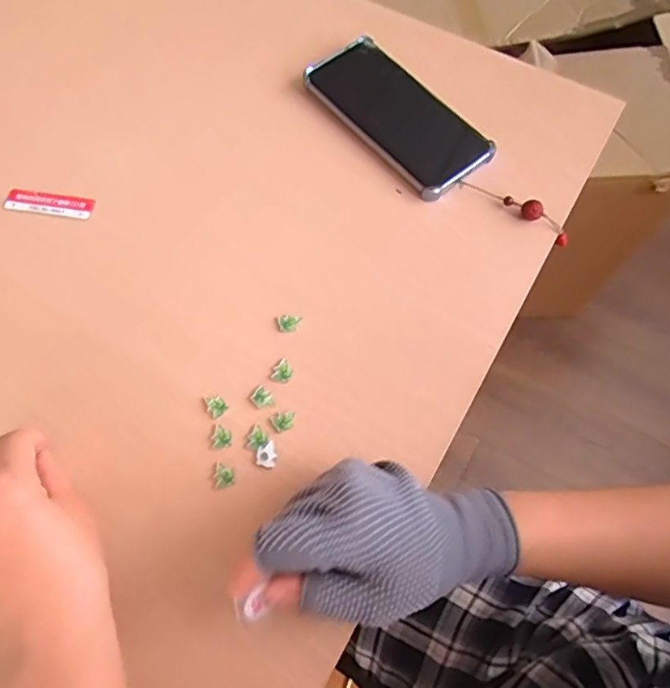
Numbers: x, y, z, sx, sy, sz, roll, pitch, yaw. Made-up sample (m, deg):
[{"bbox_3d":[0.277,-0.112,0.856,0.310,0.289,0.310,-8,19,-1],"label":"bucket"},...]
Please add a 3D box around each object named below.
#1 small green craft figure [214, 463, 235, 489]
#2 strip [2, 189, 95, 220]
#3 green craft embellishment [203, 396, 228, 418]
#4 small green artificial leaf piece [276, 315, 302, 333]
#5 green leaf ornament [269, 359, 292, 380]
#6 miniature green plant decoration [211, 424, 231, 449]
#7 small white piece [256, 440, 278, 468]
[{"bbox_3d":[-0.072,0.084,0.364,0.013,0.004,0.016,-13,66,-7],"label":"small green craft figure"},{"bbox_3d":[-0.231,-0.113,0.452,0.072,0.004,0.021,9,65,3],"label":"strip"},{"bbox_3d":[-0.082,0.041,0.382,0.013,0.004,0.017,-41,72,-18],"label":"green craft embellishment"},{"bbox_3d":[-0.035,-0.015,0.412,0.016,0.005,0.014,20,66,8],"label":"small green artificial leaf piece"},{"bbox_3d":[-0.037,0.019,0.393,0.013,0.004,0.016,40,70,16],"label":"green leaf ornament"},{"bbox_3d":[-0.075,0.062,0.373,0.012,0.004,0.016,8,65,3],"label":"miniature green plant decoration"},{"bbox_3d":[-0.045,0.073,0.369,0.013,0.004,0.017,-8,65,-5],"label":"small white piece"}]

